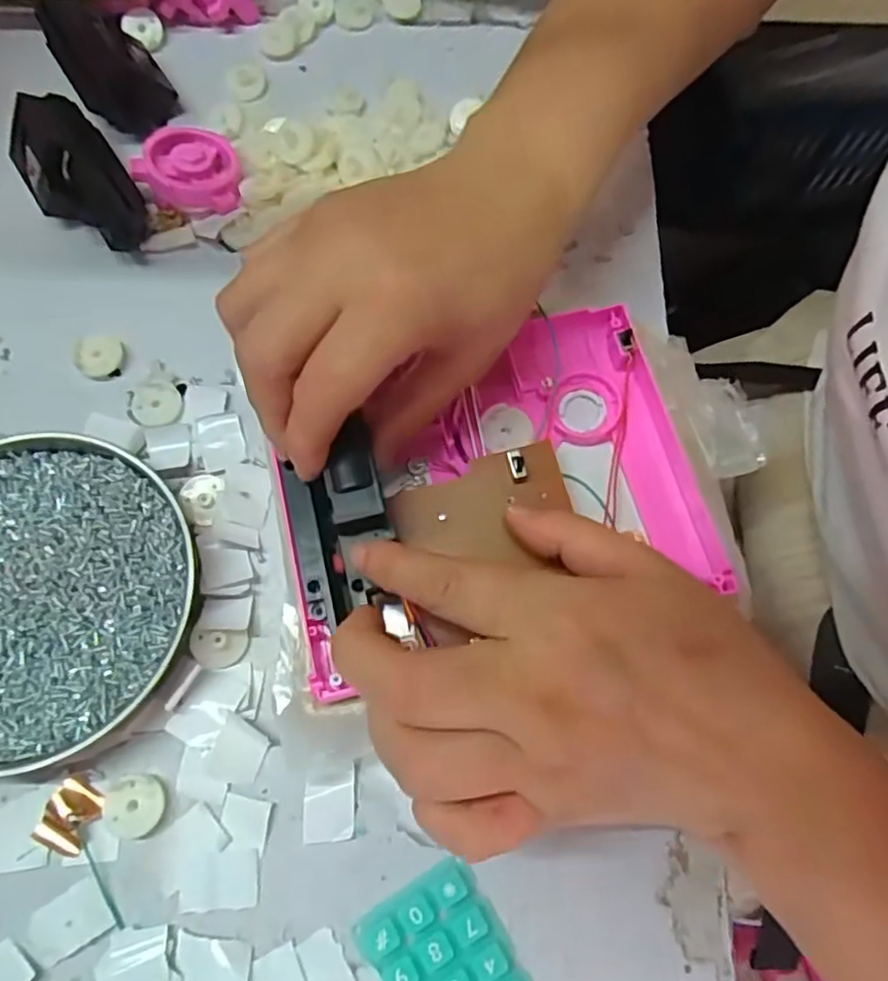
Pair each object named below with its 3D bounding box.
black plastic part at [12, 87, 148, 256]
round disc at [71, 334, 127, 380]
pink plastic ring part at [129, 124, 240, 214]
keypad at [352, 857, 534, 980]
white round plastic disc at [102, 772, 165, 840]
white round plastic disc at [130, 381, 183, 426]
[{"bbox_3d":[-0.192,-0.162,0.339,0.046,0.033,0.095,-33,75,-11],"label":"black plastic part"},{"bbox_3d":[-0.171,-0.067,0.320,0.023,0.006,0.022,0,71,-1],"label":"round disc"},{"bbox_3d":[-0.138,-0.173,0.348,0.051,0.022,0.049,-6,71,-3],"label":"pink plastic ring part"},{"bbox_3d":[0.000,0.176,0.238,0.048,0.010,0.058,-31,74,-11],"label":"keypad"},{"bbox_3d":[-0.122,0.124,0.254,0.022,0.005,0.022,0,71,-1],"label":"white round plastic disc"},{"bbox_3d":[-0.139,-0.042,0.311,0.023,0.004,0.024,0,71,-1],"label":"white round plastic disc"}]

